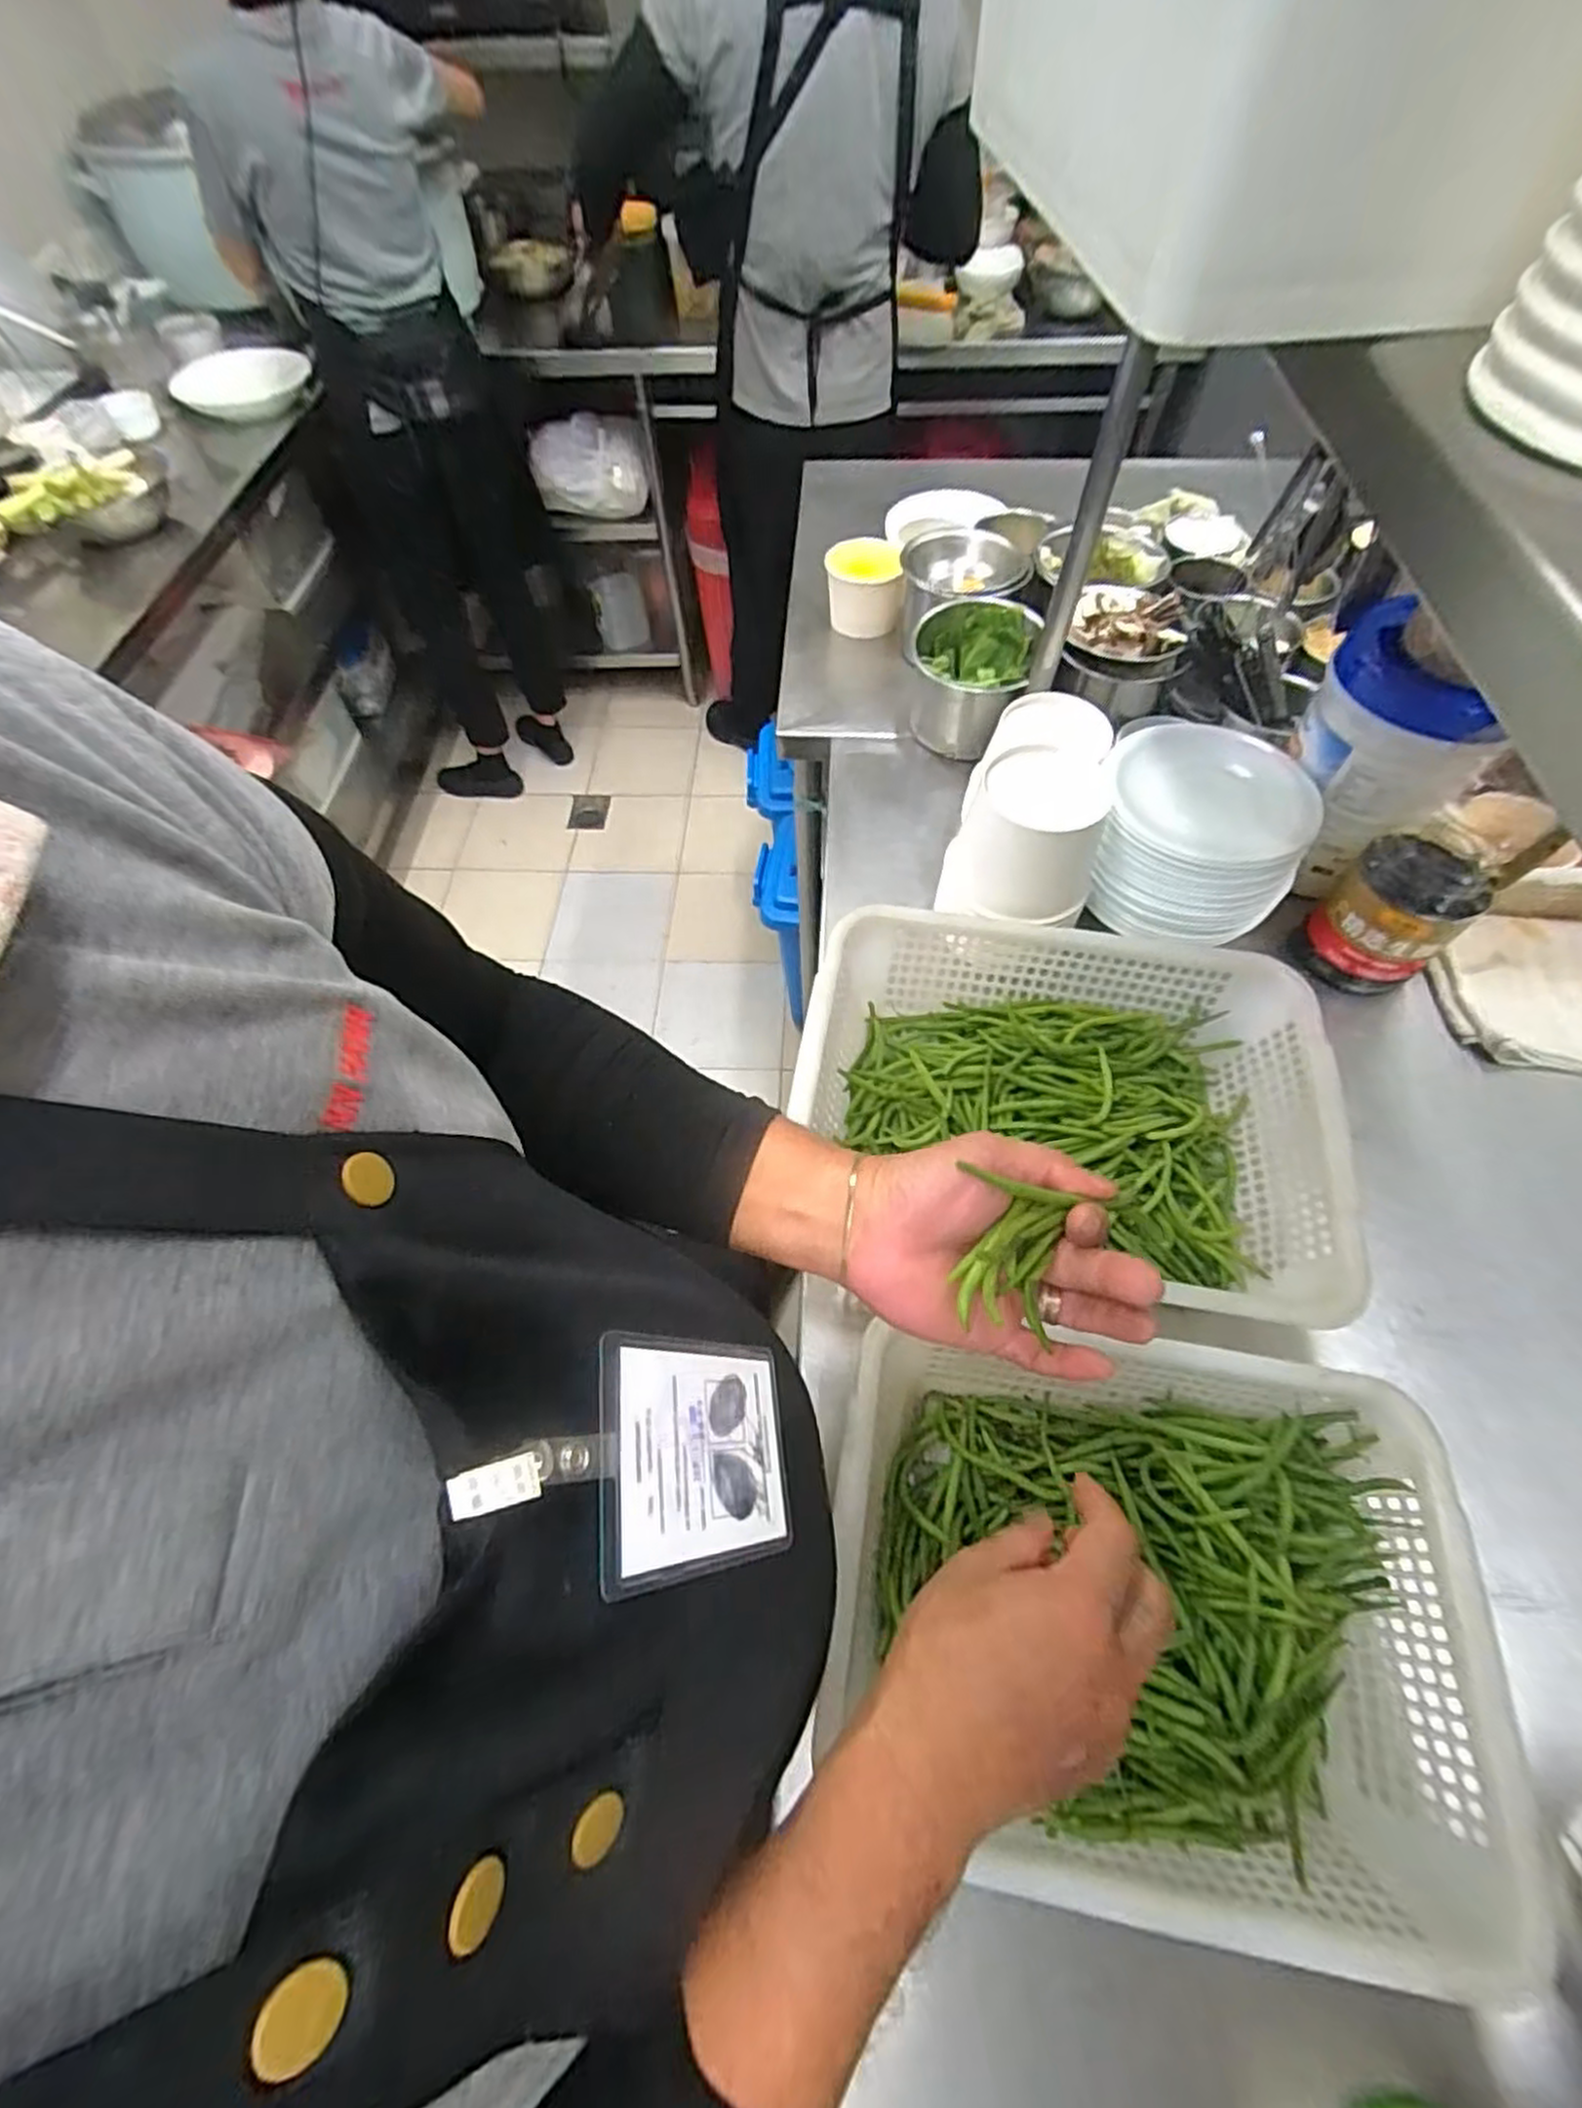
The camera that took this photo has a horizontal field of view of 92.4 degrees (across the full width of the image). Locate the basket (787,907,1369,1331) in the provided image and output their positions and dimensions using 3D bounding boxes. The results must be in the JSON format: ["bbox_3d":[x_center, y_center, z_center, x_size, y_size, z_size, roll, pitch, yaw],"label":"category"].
[{"bbox_3d":[0.203,0.045,0.602,0.383,0.097,0.287,9,60,6],"label":"basket"}]

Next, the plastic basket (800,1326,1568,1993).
[{"bbox_3d":[0.194,0.312,0.450,0.341,0.094,0.256,7,60,5],"label":"plastic basket"}]

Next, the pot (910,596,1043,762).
[{"bbox_3d":[0.205,-0.437,0.894,0.134,0.117,0.154,15,61,10],"label":"pot"}]

